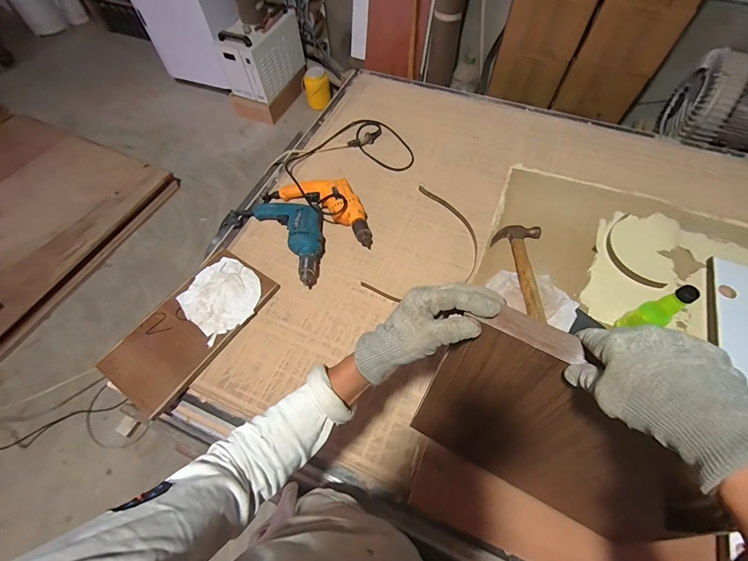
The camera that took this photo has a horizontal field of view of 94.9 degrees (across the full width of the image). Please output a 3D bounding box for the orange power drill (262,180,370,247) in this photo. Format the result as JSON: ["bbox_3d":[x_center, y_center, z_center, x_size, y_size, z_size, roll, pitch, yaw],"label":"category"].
[{"bbox_3d":[-0.130,-0.225,0.964,0.346,0.066,0.146,28,65,16],"label":"orange power drill"}]

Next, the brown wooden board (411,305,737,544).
[{"bbox_3d":[0.241,0.222,0.469,0.355,0.380,0.037,26,50,15],"label":"brown wooden board"}]

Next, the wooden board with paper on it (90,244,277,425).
[{"bbox_3d":[-0.422,0.102,0.805,0.198,0.032,0.379,32,66,17],"label":"wooden board with paper on it"}]

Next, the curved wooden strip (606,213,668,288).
[{"bbox_3d":[0.654,-0.075,0.886,0.096,0.015,0.220,-6,61,-2],"label":"curved wooden strip"}]

